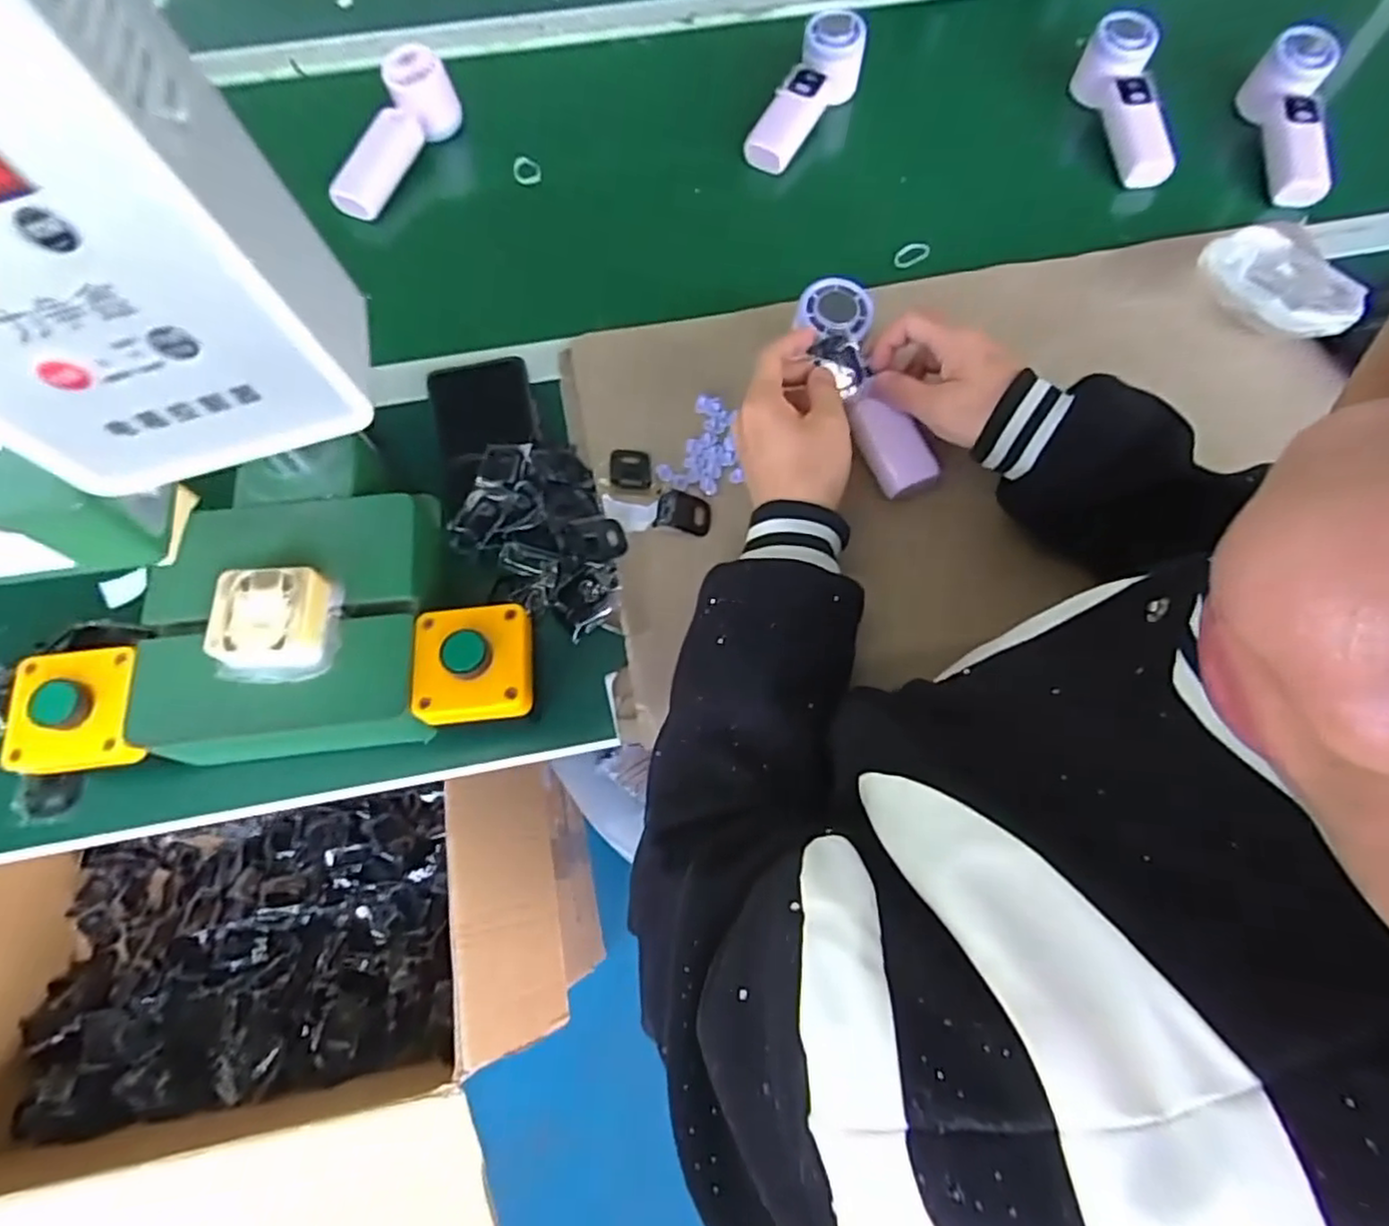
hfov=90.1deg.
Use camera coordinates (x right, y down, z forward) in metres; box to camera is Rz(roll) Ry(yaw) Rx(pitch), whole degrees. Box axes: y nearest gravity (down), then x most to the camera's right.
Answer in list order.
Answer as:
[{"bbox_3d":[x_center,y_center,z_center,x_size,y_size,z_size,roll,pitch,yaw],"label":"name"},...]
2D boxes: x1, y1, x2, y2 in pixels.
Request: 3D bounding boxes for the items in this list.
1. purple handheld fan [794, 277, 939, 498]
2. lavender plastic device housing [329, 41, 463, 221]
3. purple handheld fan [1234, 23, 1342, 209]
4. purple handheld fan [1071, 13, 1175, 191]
[{"bbox_3d":[0.124,-0.163,0.499,0.058,0.033,0.163,-23,89,-8],"label":"purple handheld fan"},{"bbox_3d":[-0.279,-0.439,0.637,0.050,0.066,0.164,28,72,11],"label":"lavender plastic device housing"},{"bbox_3d":[0.557,-0.467,0.646,0.062,0.053,0.177,9,70,4],"label":"purple handheld fan"},{"bbox_3d":[0.417,-0.483,0.668,0.057,0.056,0.171,-10,83,-3],"label":"purple handheld fan"}]

